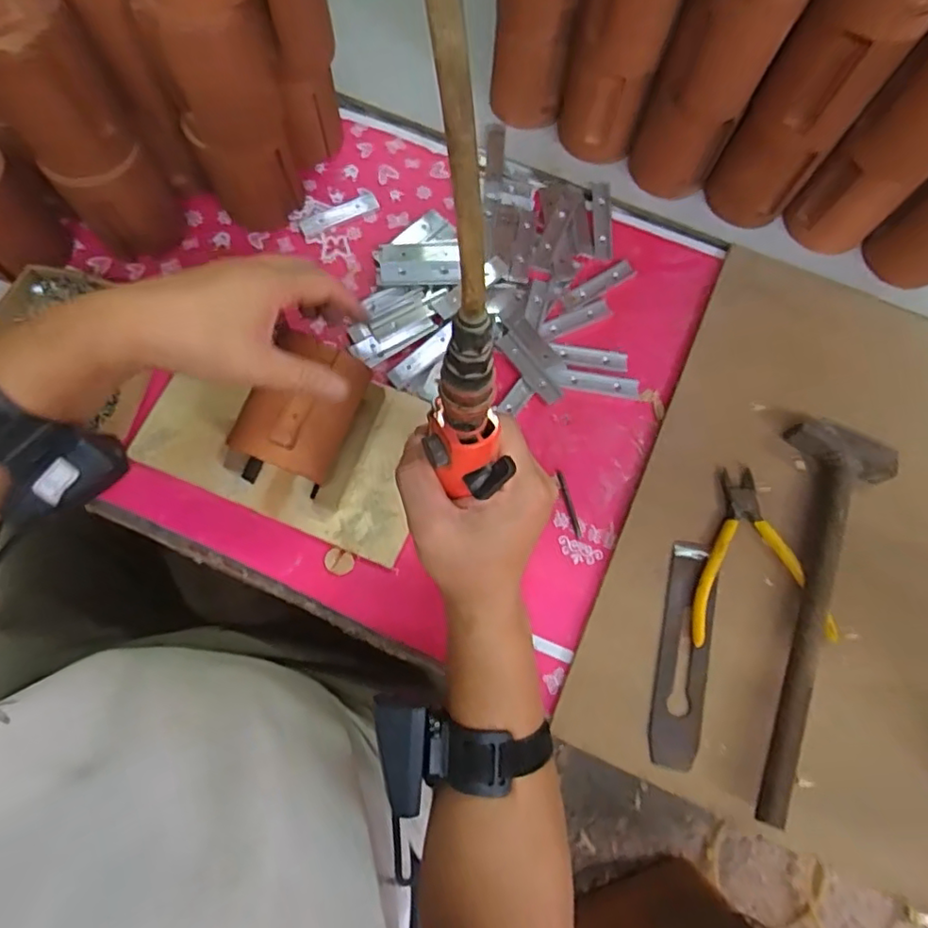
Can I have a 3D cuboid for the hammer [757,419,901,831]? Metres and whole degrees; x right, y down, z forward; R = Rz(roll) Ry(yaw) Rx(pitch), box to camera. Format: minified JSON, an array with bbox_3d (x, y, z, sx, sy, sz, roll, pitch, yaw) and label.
[{"bbox_3d":[0.286,0.115,0.472,0.079,0.031,0.312,14,75,2],"label":"hammer"}]

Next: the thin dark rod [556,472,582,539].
[{"bbox_3d":[0.089,0.034,0.513,0.005,0.004,0.058,-14,75,-5],"label":"thin dark rod"}]

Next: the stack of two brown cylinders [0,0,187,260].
[{"bbox_3d":[-0.305,-0.264,0.484,0.085,0.185,0.080,-35,78,-10],"label":"stack of two brown cylinders"}]

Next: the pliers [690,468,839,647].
[{"bbox_3d":[0.234,0.072,0.489,0.108,0.020,0.140,-1,75,-2],"label":"pliers"}]

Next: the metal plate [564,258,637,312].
[{"bbox_3d":[0.130,-0.171,0.579,0.080,0.004,0.020,-31,78,-10],"label":"metal plate"}]

